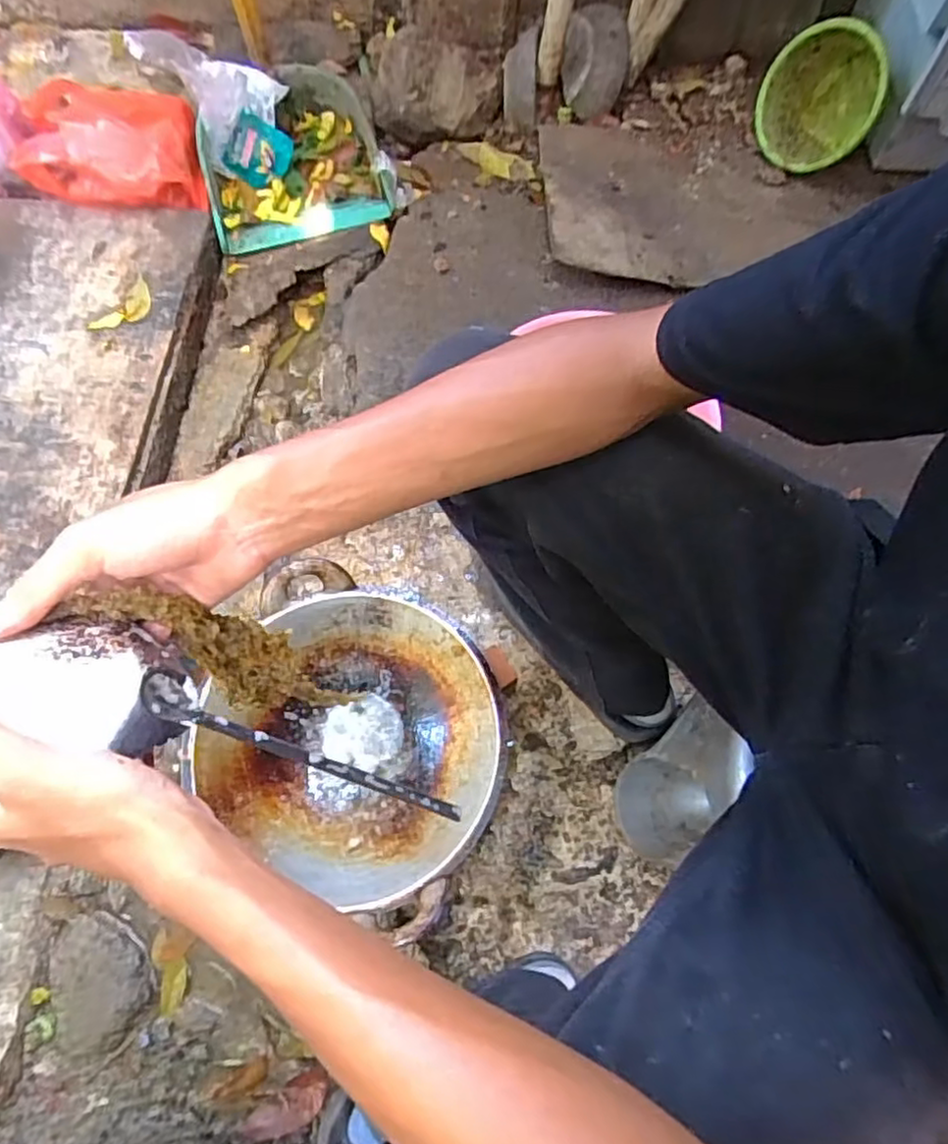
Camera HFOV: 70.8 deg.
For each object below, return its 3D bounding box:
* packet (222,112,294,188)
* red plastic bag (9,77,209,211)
[{"bbox_3d":[-0.331,-0.647,1.031,0.083,0.088,0.015,19,34,-32],"label":"packet"},{"bbox_3d":[-0.547,-0.635,0.994,0.250,0.120,0.169,-9,68,-5],"label":"red plastic bag"}]

